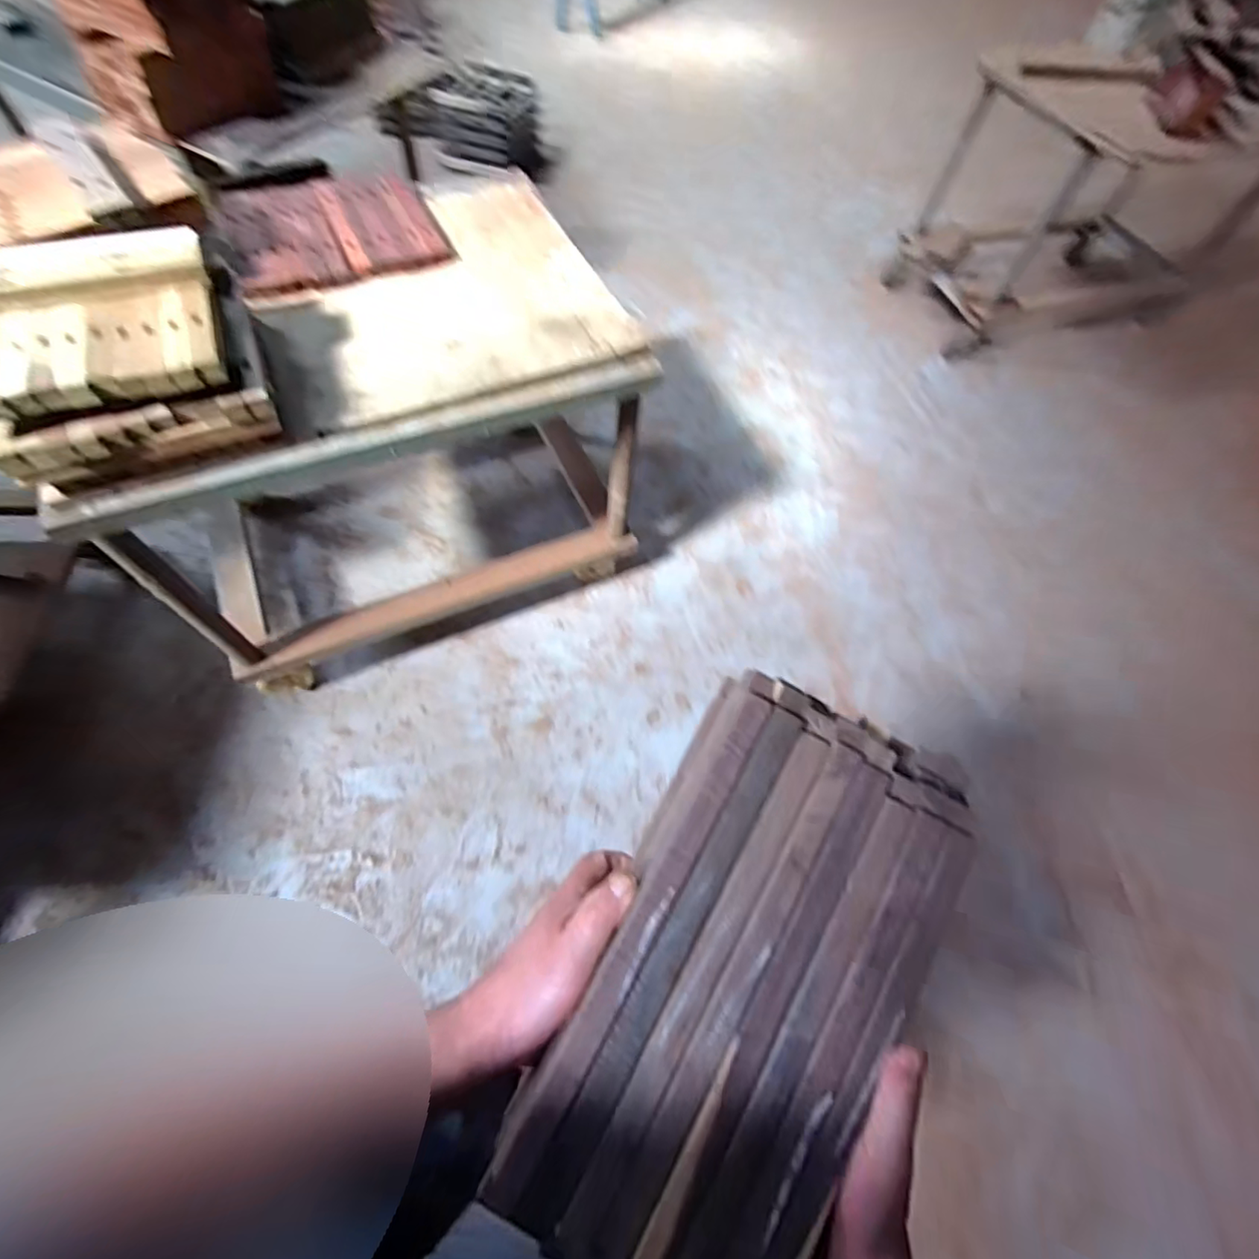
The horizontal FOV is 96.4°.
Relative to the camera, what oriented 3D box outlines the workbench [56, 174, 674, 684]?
[{"bbox_3d":[-0.532,-0.422,1.304,0.947,0.664,0.632,-21,66,-13],"label":"workbench"}]

